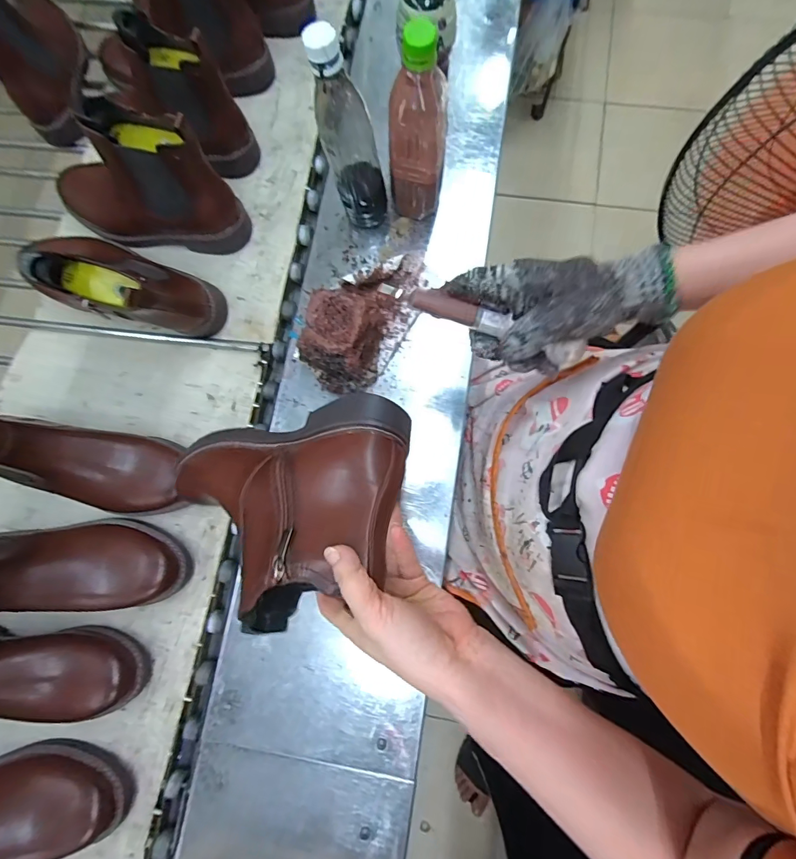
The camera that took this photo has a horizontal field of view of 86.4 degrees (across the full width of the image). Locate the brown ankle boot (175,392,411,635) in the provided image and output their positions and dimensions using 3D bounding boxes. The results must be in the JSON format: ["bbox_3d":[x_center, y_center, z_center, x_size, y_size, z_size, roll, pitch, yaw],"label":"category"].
[{"bbox_3d":[-0.098,0.079,0.382,0.260,0.093,0.190,-22,51,17],"label":"brown ankle boot"}]

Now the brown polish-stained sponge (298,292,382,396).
[{"bbox_3d":[-0.065,-0.097,0.486,0.084,0.091,0.092,12,80,3],"label":"brown polish-stained sponge"}]

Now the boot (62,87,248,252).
[{"bbox_3d":[-0.345,-0.310,0.526,0.280,0.163,0.090,18,81,4],"label":"boot"}]

